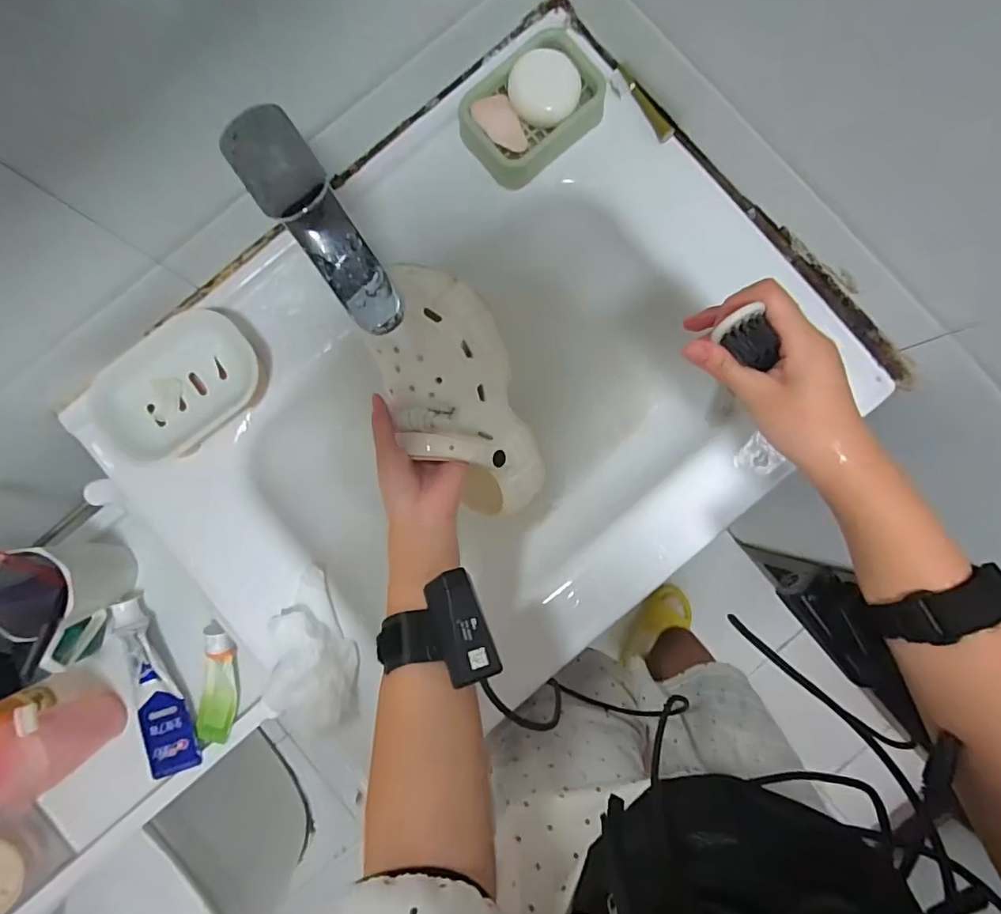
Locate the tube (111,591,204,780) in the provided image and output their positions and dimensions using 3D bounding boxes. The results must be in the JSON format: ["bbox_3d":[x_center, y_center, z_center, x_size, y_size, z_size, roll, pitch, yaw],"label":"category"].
[{"bbox_3d":[-0.377,0.245,0.566,0.054,0.028,0.195,-21,87,0],"label":"tube"}]

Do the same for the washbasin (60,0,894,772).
[{"bbox_3d":[-0.021,-0.051,0.533,0.600,0.151,0.466,-41,87,-1],"label":"washbasin"}]

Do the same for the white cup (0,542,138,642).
[{"bbox_3d":[-0.436,0.129,0.531,0.077,0.097,0.081,0,87,1],"label":"white cup"}]

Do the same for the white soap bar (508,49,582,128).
[{"bbox_3d":[0.039,-0.322,0.467,0.061,0.026,0.057,0,87,1],"label":"white soap bar"}]

